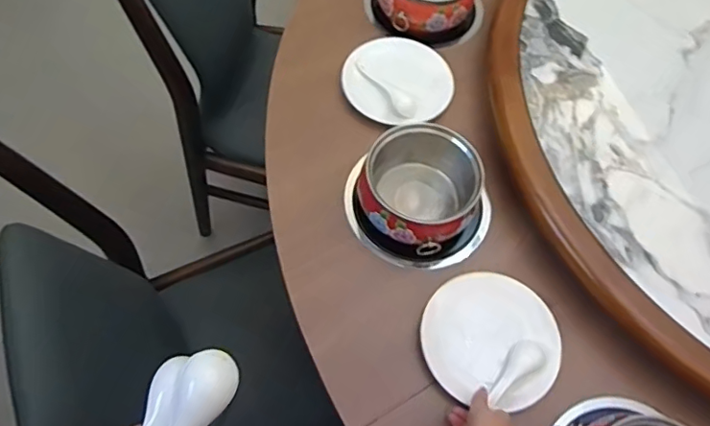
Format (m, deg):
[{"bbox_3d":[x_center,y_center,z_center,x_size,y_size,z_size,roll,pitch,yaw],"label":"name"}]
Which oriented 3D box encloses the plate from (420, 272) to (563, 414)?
[{"bbox_3d":[0.183,0.166,0.747,0.178,0.013,0.172,2,63,-3],"label":"plate"}]

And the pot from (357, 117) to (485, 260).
[{"bbox_3d":[0.095,-0.037,0.809,0.159,0.127,0.172,2,63,-3],"label":"pot"}]

